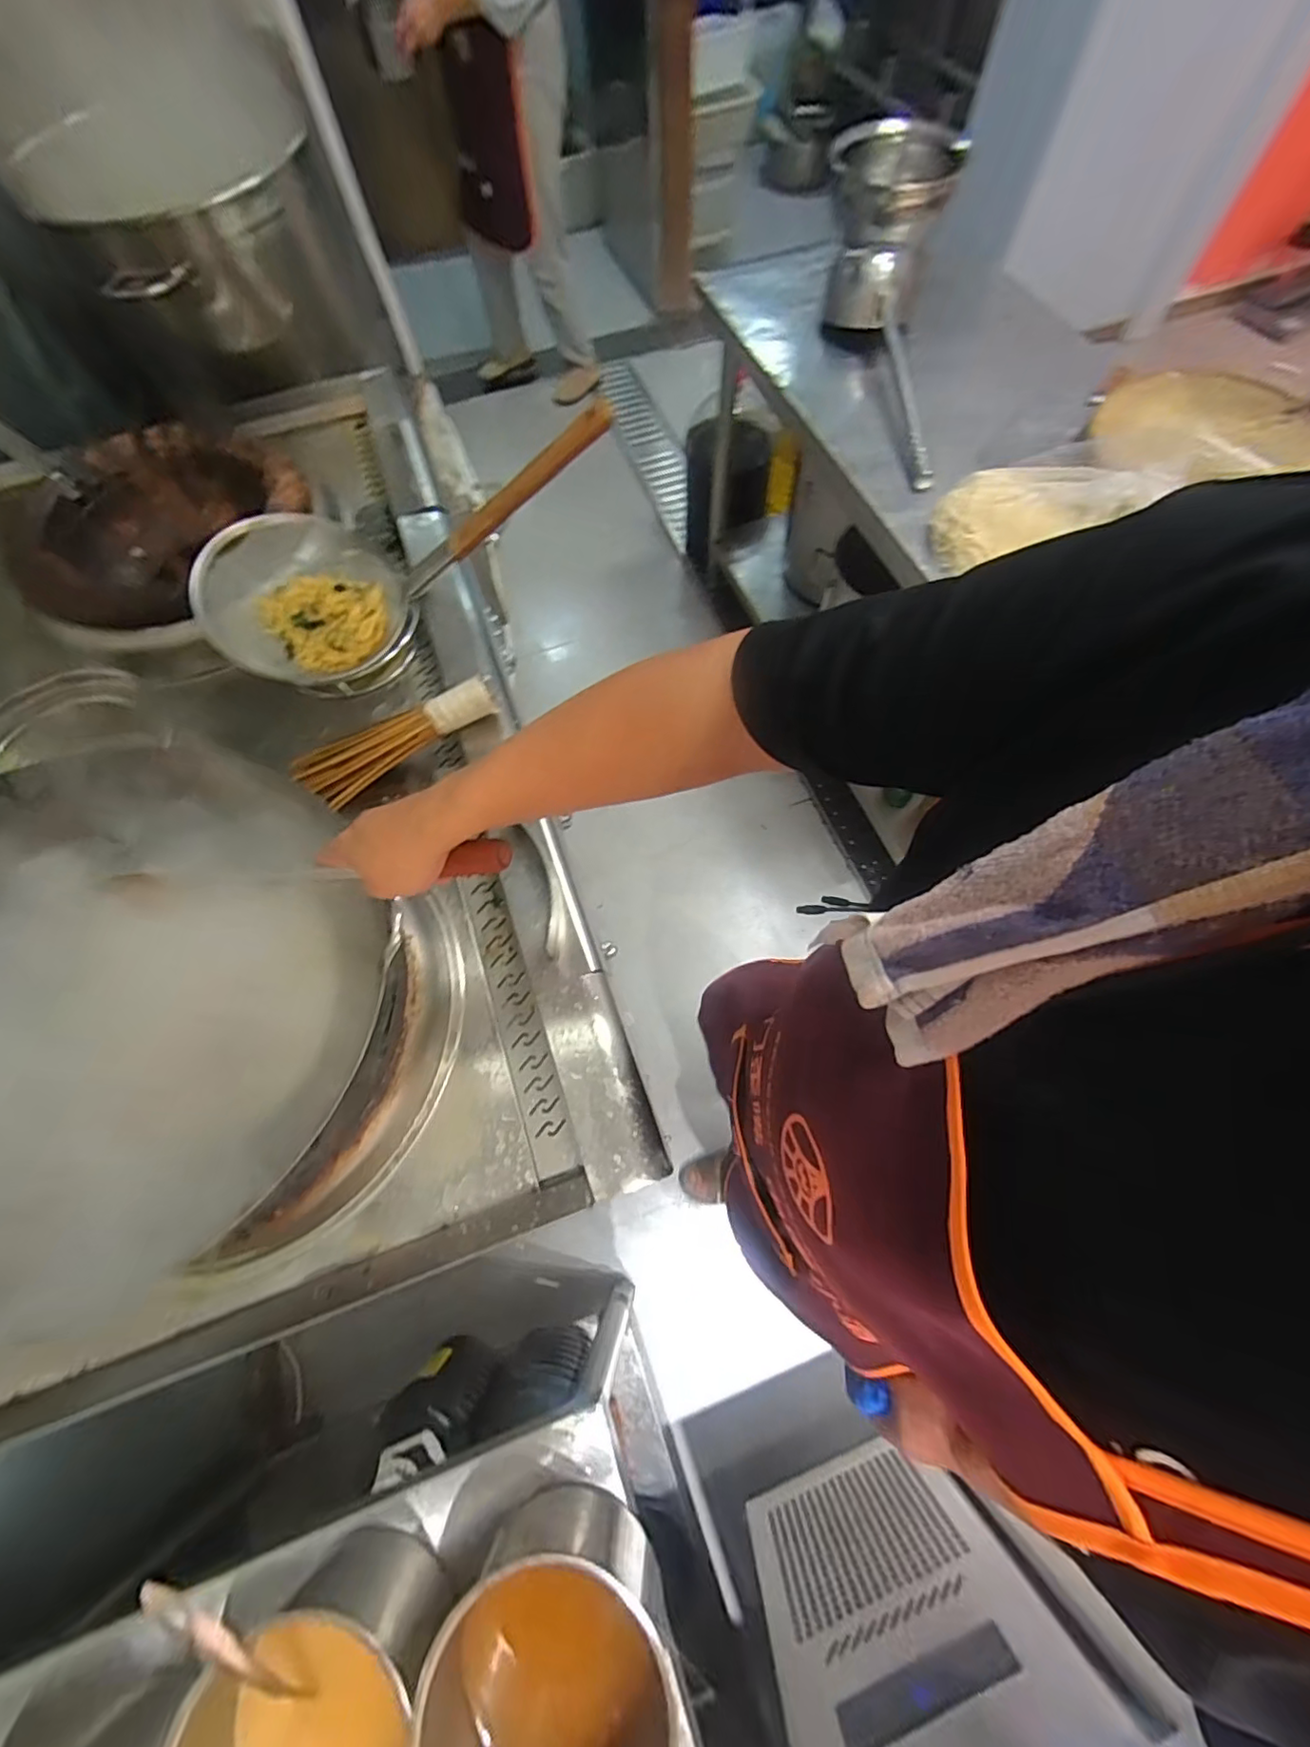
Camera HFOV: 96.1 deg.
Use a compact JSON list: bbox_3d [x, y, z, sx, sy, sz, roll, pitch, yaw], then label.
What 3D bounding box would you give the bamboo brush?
[{"bbox_3d":[-0.325,-0.178,0.765,0.256,0.051,0.058,-25,68,8],"label":"bamboo brush"}]

